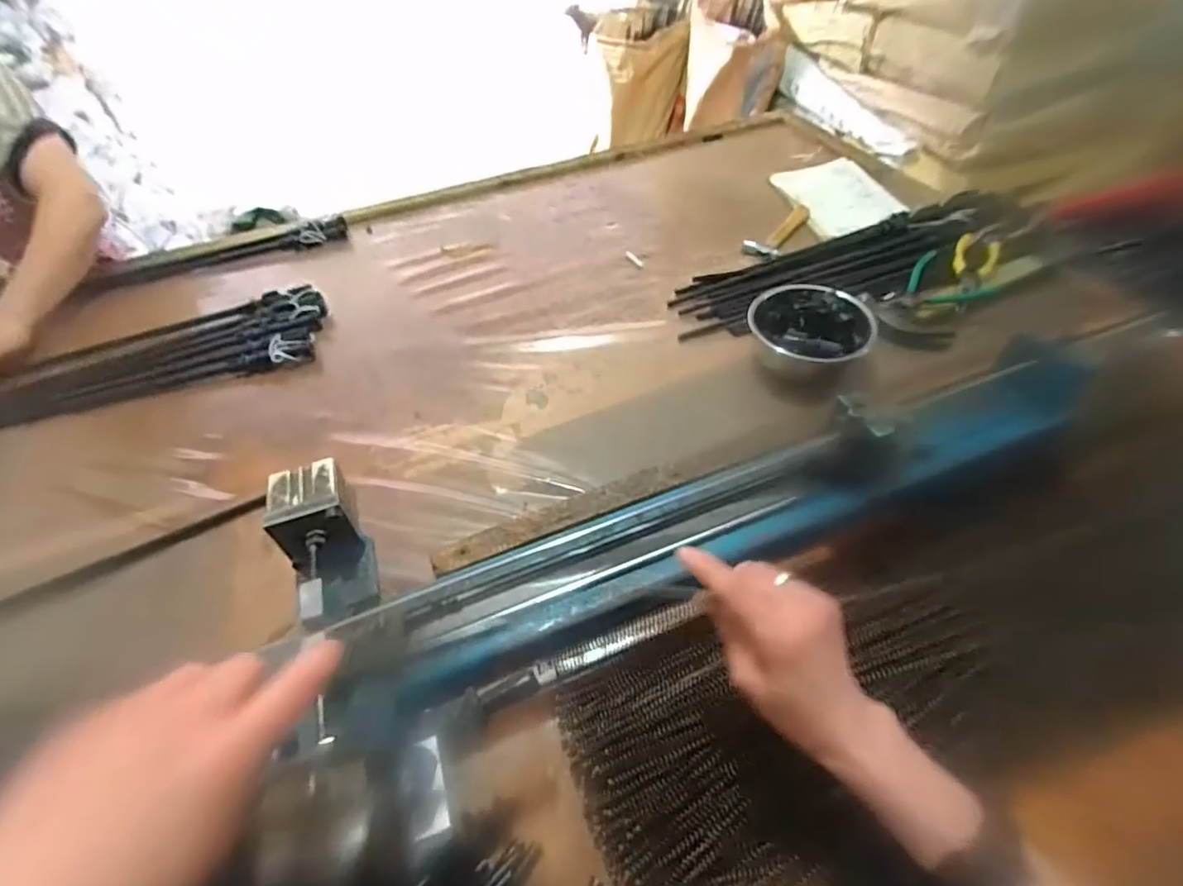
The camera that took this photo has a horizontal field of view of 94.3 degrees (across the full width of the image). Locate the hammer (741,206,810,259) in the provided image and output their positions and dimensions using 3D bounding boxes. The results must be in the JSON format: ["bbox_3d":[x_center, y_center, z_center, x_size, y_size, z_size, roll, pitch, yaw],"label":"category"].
[{"bbox_3d":[0.310,-0.350,0.913,0.061,0.028,0.169,28,57,24],"label":"hammer"}]

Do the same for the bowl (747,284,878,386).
[{"bbox_3d":[0.268,-0.140,0.691,0.141,0.066,0.141,-2,50,2],"label":"bowl"}]

